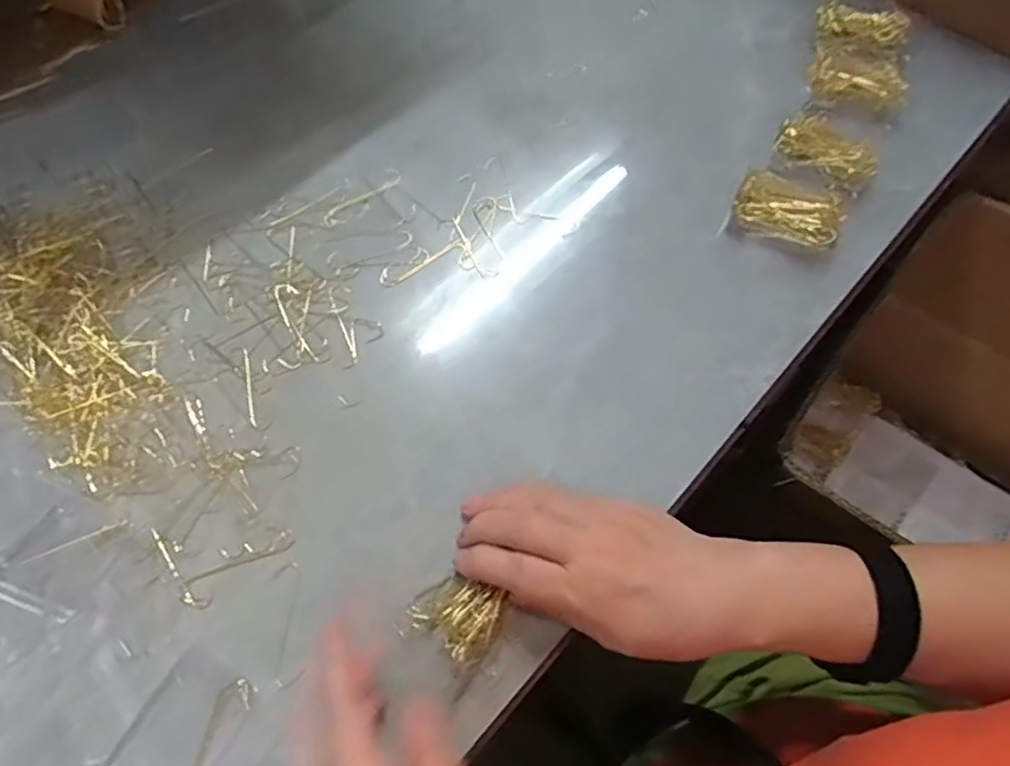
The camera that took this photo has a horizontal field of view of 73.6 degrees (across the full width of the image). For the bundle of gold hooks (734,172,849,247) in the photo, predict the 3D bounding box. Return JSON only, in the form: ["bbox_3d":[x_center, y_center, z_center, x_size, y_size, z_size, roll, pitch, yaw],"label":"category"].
[{"bbox_3d":[0.194,-0.119,0.463,0.071,0.017,0.044,36,69,16],"label":"bundle of gold hooks"}]

